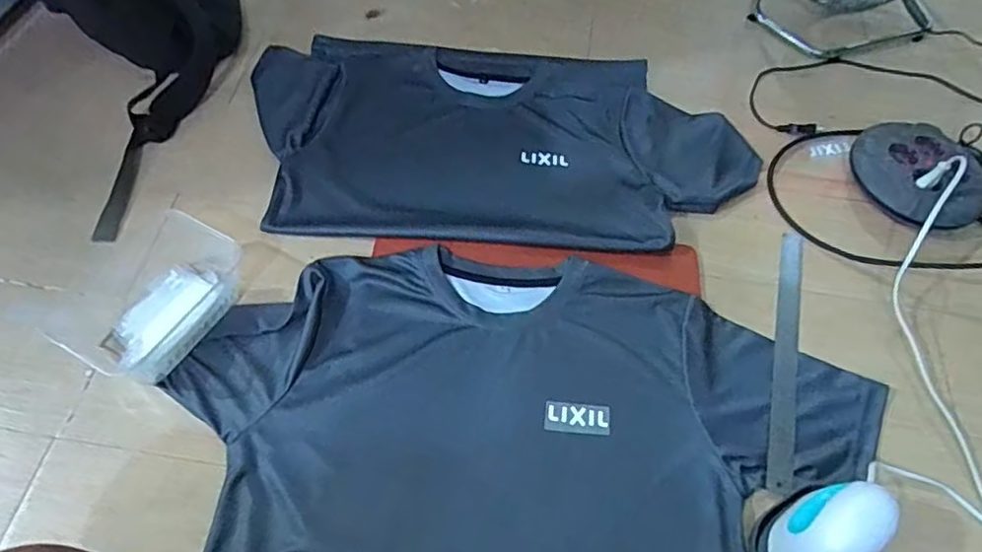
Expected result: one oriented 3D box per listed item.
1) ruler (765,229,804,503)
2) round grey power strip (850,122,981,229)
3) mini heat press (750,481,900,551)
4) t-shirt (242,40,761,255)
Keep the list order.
[{"bbox_3d":[0.330,0.082,0.686,0.027,0.009,0.319,16,60,6],"label":"ruler"},{"bbox_3d":[0.542,-0.128,0.777,0.163,0.031,0.176,1,57,-2],"label":"round grey power strip"},{"bbox_3d":[0.282,0.224,0.536,0.102,0.108,0.061,-30,66,-19],"label":"mini heat press"},{"bbox_3d":[0.012,-0.182,0.801,0.629,0.024,0.330,5,60,-1],"label":"t-shirt"}]

